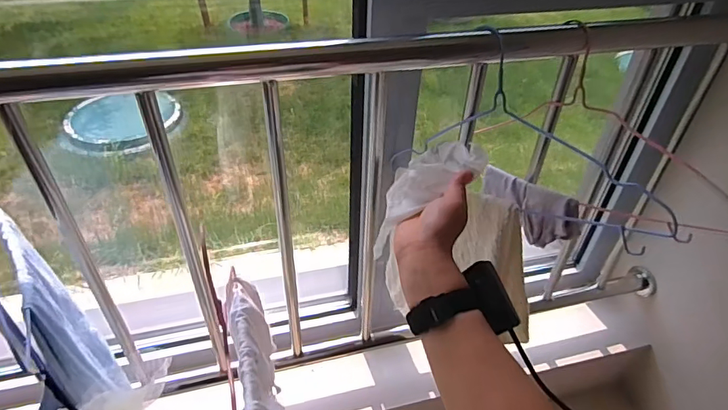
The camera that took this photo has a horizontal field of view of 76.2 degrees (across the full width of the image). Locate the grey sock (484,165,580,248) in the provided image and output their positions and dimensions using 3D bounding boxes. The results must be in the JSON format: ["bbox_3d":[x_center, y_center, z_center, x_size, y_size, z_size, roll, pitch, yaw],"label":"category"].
[{"bbox_3d":[0.241,-0.003,0.696,0.044,0.083,0.163,-31,51,-33],"label":"grey sock"}]

